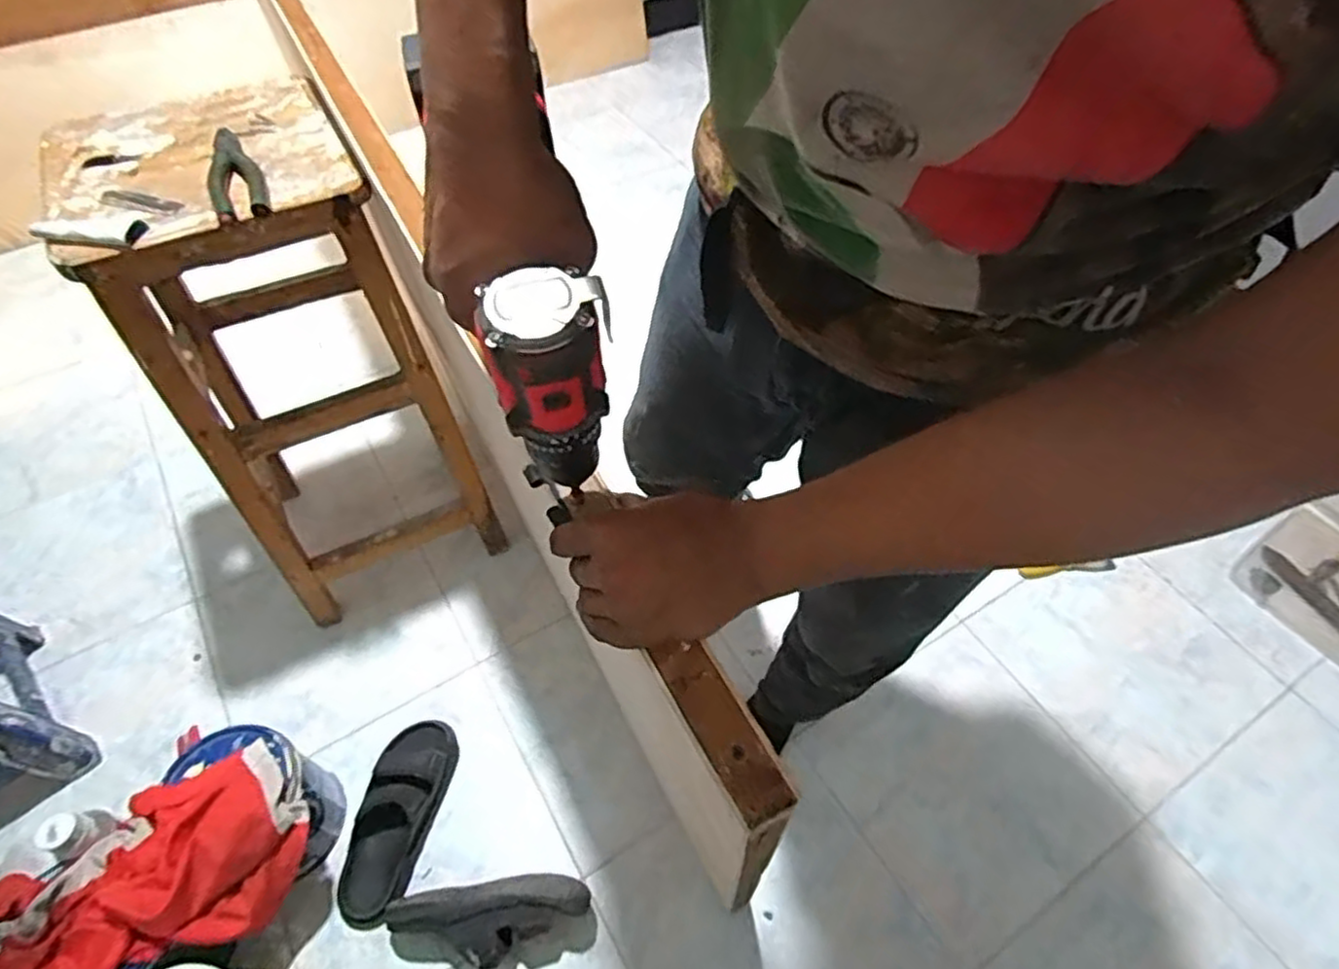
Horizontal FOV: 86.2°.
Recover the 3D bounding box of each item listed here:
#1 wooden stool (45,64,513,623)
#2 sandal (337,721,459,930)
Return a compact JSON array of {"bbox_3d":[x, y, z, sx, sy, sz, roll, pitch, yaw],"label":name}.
[{"bbox_3d":[-0.556,-0.175,1.091,0.335,0.676,0.354,-26,58,-19],"label":"wooden stool"},{"bbox_3d":[-0.423,0.506,1.096,0.117,0.048,0.290,12,56,7],"label":"sandal"}]

